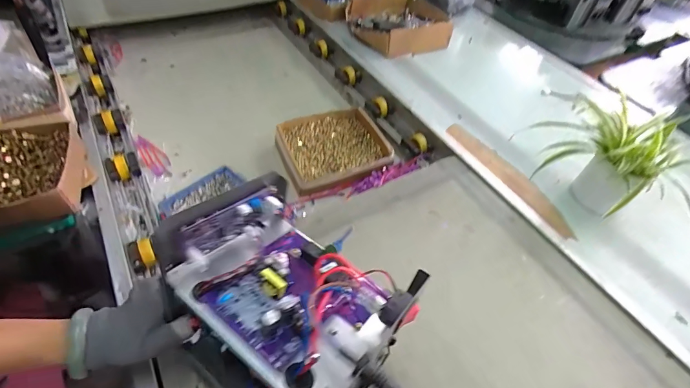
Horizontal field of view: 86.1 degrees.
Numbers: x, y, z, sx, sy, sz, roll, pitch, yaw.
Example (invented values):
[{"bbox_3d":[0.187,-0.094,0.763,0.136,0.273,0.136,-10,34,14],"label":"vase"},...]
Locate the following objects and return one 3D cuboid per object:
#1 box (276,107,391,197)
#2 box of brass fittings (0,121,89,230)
[{"bbox_3d":[-0.025,-0.105,0.818,0.232,0.057,0.202,-13,52,-17],"label":"box"},{"bbox_3d":[-0.560,-0.025,0.594,0.221,0.062,0.204,-15,52,-19],"label":"box of brass fittings"}]

